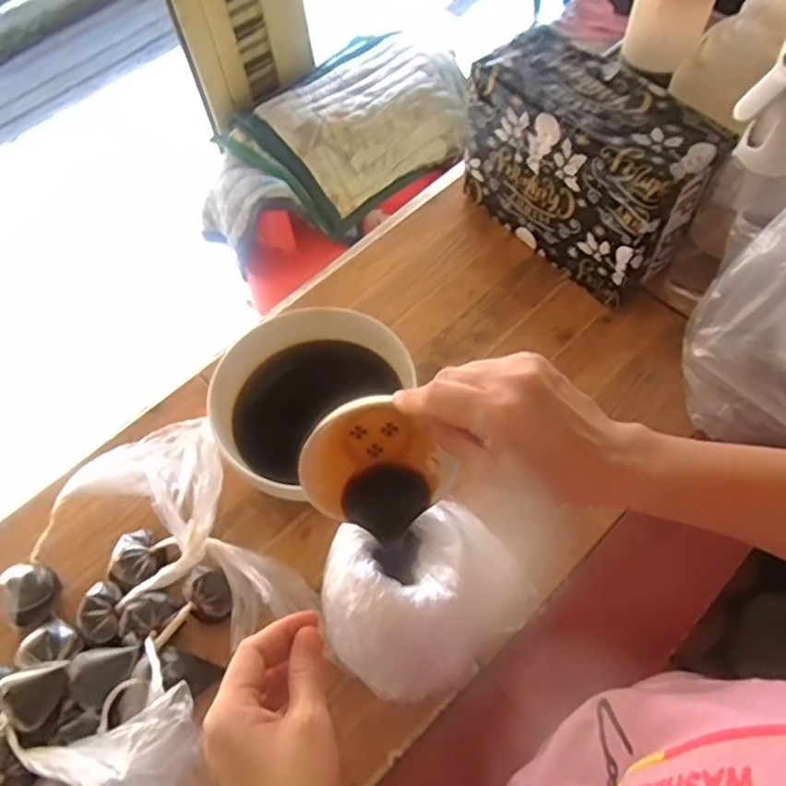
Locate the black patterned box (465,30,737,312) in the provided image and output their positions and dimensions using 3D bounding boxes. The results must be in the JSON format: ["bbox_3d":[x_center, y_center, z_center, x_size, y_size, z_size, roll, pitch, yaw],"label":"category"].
[{"bbox_3d":[0.195,-0.229,0.685,0.104,0.181,0.234,-36,64,-16],"label":"black patterned box"}]

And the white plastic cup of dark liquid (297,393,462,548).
[{"bbox_3d":[-0.019,0.045,0.455,0.076,0.098,0.050,-51,25,8],"label":"white plastic cup of dark liquid"}]

